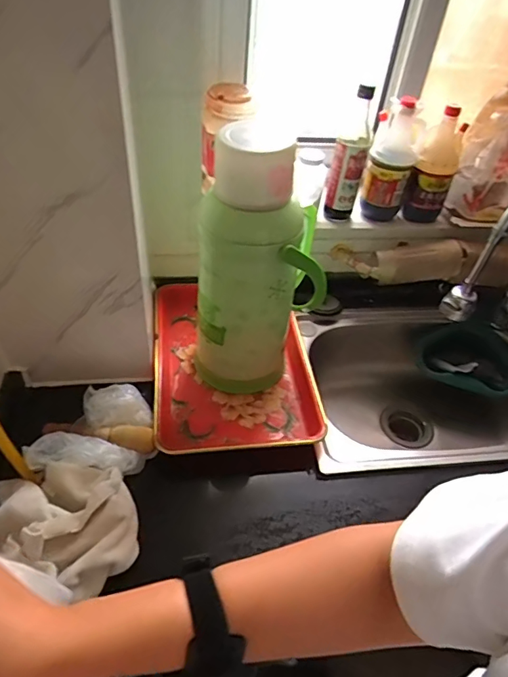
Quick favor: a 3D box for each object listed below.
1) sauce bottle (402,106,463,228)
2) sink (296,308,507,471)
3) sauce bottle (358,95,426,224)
[{"bbox_3d":[0.361,-0.339,0.929,0.074,0.217,0.080,19,45,12],"label":"sauce bottle"},{"bbox_3d":[0.330,0.127,0.923,0.494,0.181,0.349,-1,44,-9],"label":"sink"},{"bbox_3d":[0.266,-0.338,0.916,0.090,0.224,0.083,15,45,9],"label":"sauce bottle"}]

